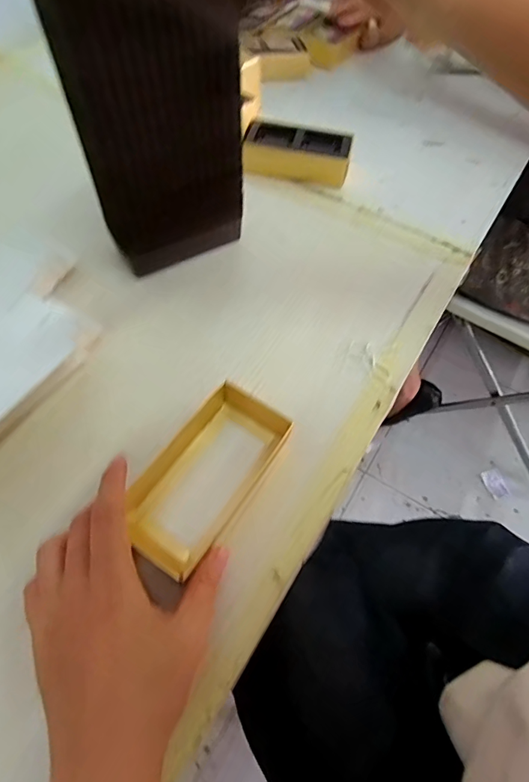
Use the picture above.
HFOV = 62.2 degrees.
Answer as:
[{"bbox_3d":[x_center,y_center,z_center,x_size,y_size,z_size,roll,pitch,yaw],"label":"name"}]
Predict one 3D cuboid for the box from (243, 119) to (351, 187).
[{"bbox_3d":[0.035,-0.255,0.472,0.108,0.035,0.056,12,58,5],"label":"box"}]

